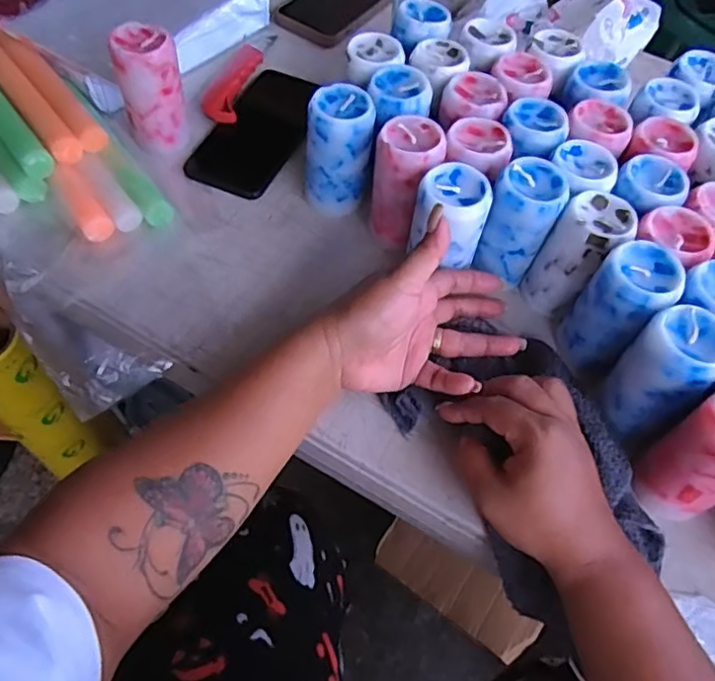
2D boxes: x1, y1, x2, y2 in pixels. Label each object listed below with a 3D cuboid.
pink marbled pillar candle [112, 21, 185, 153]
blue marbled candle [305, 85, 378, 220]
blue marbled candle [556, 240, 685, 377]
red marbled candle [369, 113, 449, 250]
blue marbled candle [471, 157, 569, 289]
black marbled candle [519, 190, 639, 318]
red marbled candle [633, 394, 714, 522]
[{"bbox_3d":[-0.173,-0.211,0.509,0.048,0.095,0.043,-15,61,-13],"label":"pink marbled pillar candle"},{"bbox_3d":[-0.013,-0.152,0.491,0.049,0.092,0.047,11,59,3],"label":"blue marbled candle"},{"bbox_3d":[0.180,-0.021,0.418,0.051,0.089,0.047,-36,67,-22],"label":"blue marbled candle"},{"bbox_3d":[0.037,-0.120,0.473,0.050,0.093,0.060,15,59,5],"label":"red marbled candle"},{"bbox_3d":[0.121,-0.087,0.453,0.048,0.087,0.051,22,60,9],"label":"blue marbled candle"},{"bbox_3d":[0.162,-0.063,0.445,0.052,0.083,0.046,-39,68,-23],"label":"black marbled candle"},{"bbox_3d":[0.212,0.070,0.362,0.052,0.083,0.048,-20,62,-15],"label":"red marbled candle"}]

